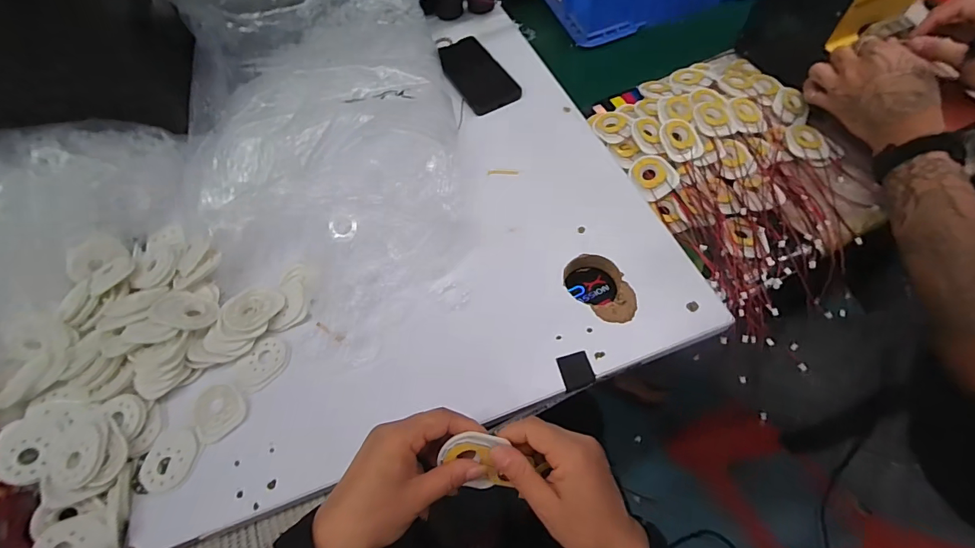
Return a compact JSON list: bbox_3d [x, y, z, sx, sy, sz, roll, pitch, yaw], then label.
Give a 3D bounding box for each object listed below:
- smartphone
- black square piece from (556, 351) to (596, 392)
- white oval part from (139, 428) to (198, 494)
[{"bbox_3d":[-0.020,-0.303,0.647,0.076,0.005,0.163,-28,61,-10],"label":"smartphone"},{"bbox_3d":[0.087,0.095,0.425,0.031,0.006,0.032,-18,59,-4],"label":"black square piece"},{"bbox_3d":[-0.305,0.177,0.412,0.046,0.005,0.055,0,60,6],"label":"white oval part"}]

